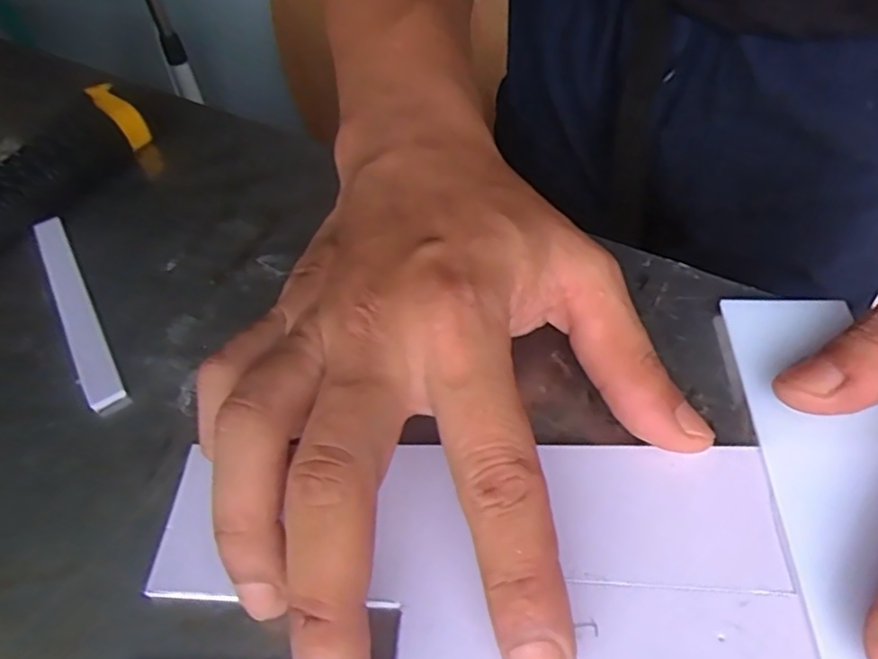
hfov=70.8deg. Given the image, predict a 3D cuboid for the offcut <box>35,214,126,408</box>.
[{"bbox_3d":[-0.136,-0.011,0.230,0.012,0.007,0.105,-27,54,-18],"label":"offcut"}]

